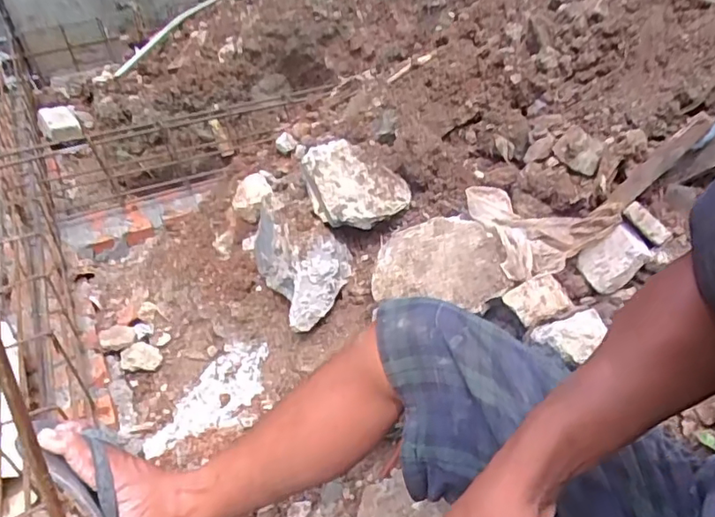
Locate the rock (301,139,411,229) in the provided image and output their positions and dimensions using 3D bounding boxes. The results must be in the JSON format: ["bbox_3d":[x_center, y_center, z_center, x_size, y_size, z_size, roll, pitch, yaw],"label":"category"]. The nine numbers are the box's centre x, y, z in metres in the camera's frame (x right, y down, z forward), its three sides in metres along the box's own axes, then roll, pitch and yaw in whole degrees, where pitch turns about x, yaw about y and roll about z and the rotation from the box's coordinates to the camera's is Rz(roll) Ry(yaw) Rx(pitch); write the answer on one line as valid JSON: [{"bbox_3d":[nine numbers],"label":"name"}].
[{"bbox_3d":[-0.003,-0.124,0.996,0.165,0.085,0.170,2,67,-4],"label":"rock"}]

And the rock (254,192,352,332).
[{"bbox_3d":[-0.103,-0.017,1.012,0.131,0.136,0.231,-19,38,-19],"label":"rock"}]

